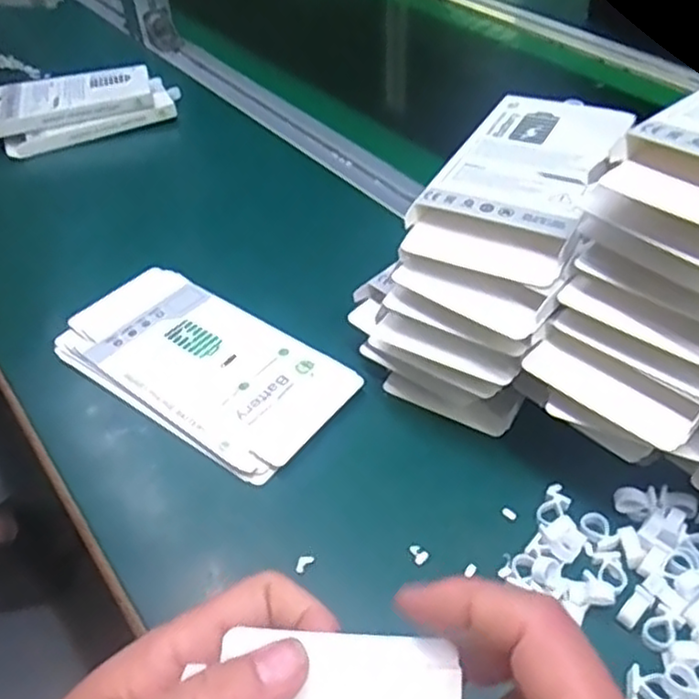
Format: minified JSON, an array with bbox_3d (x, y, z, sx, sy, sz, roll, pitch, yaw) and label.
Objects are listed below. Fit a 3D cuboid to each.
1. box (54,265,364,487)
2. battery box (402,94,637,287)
[{"bbox_3d":[-0.089,0.008,0.424,0.181,0.013,0.094,27,54,25],"label":"box"},{"bbox_3d":[0.092,-0.091,0.366,0.077,0.018,0.143,20,49,22],"label":"battery box"}]

